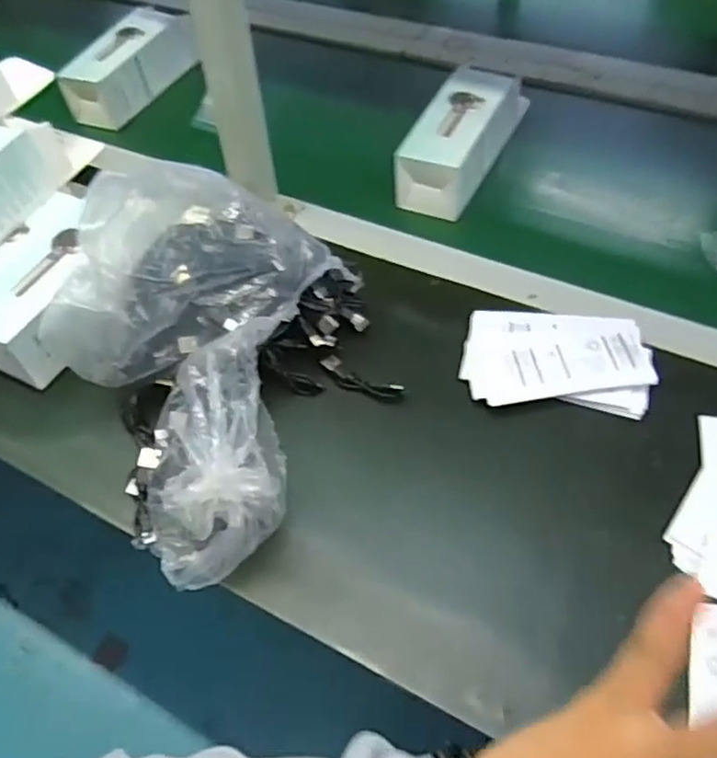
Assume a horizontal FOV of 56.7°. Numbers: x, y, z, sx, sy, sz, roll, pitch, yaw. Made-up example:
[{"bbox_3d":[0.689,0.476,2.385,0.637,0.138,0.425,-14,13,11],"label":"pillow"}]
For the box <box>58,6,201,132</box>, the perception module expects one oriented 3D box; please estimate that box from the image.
[{"bbox_3d":[-0.267,-0.370,0.795,0.064,0.061,0.168,22,56,20],"label":"box"}]

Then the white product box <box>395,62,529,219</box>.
[{"bbox_3d":[0.108,-0.247,0.662,0.068,0.062,0.212,21,55,19],"label":"white product box"}]

